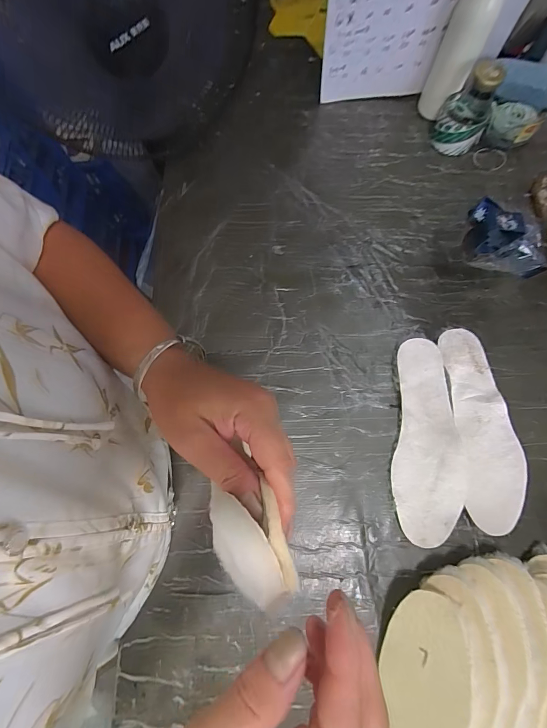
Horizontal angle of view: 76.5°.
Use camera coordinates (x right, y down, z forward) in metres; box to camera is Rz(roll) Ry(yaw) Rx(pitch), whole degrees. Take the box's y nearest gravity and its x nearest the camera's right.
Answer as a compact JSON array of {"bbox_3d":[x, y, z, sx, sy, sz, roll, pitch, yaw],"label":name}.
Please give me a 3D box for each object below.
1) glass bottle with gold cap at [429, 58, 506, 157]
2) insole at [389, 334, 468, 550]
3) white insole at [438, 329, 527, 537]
[{"bbox_3d":[0.341,-0.450,0.612,0.085,0.126,0.072,31,76,10],"label":"glass bottle with gold cap"},{"bbox_3d":[0.217,0.102,0.498,0.091,0.023,0.280,2,73,2],"label":"insole"},{"bbox_3d":[0.303,0.085,0.499,0.085,0.010,0.281,-1,73,1],"label":"white insole"}]

